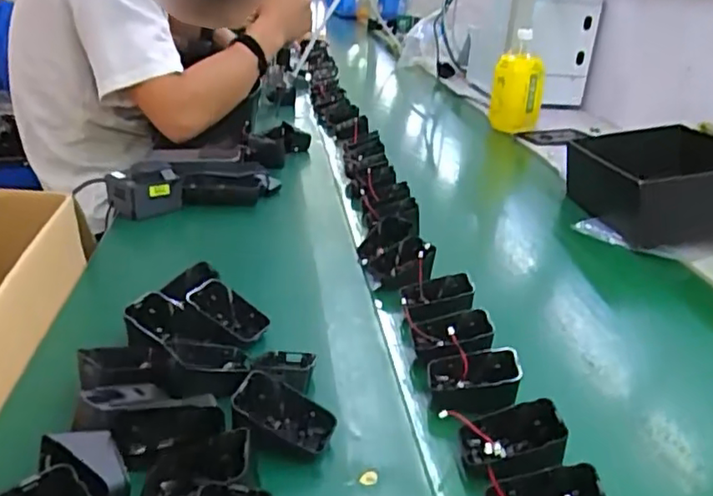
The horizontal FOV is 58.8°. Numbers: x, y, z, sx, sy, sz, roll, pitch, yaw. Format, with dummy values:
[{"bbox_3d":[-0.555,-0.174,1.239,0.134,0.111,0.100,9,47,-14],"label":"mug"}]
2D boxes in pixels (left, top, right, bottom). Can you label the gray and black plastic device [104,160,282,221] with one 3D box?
[{"bbox_3d":[-0.215,-0.080,0.855,0.222,0.067,0.073,-10,28,-27],"label":"gray and black plastic device"}]

